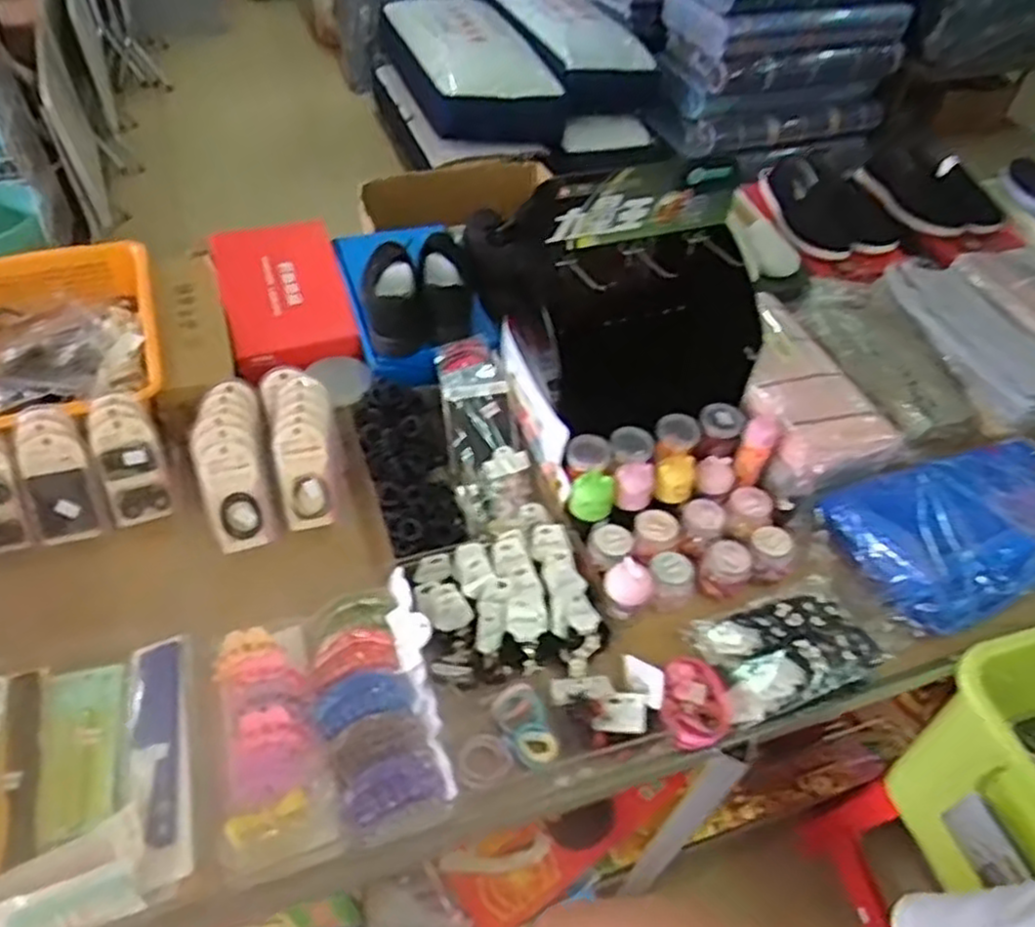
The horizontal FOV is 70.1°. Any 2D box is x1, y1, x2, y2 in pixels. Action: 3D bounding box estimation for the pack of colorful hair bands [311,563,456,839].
[{"bbox_3d":[-0.152,0.248,0.785,0.124,0.061,0.260,-8,50,-12],"label":"pack of colorful hair bands"}]

